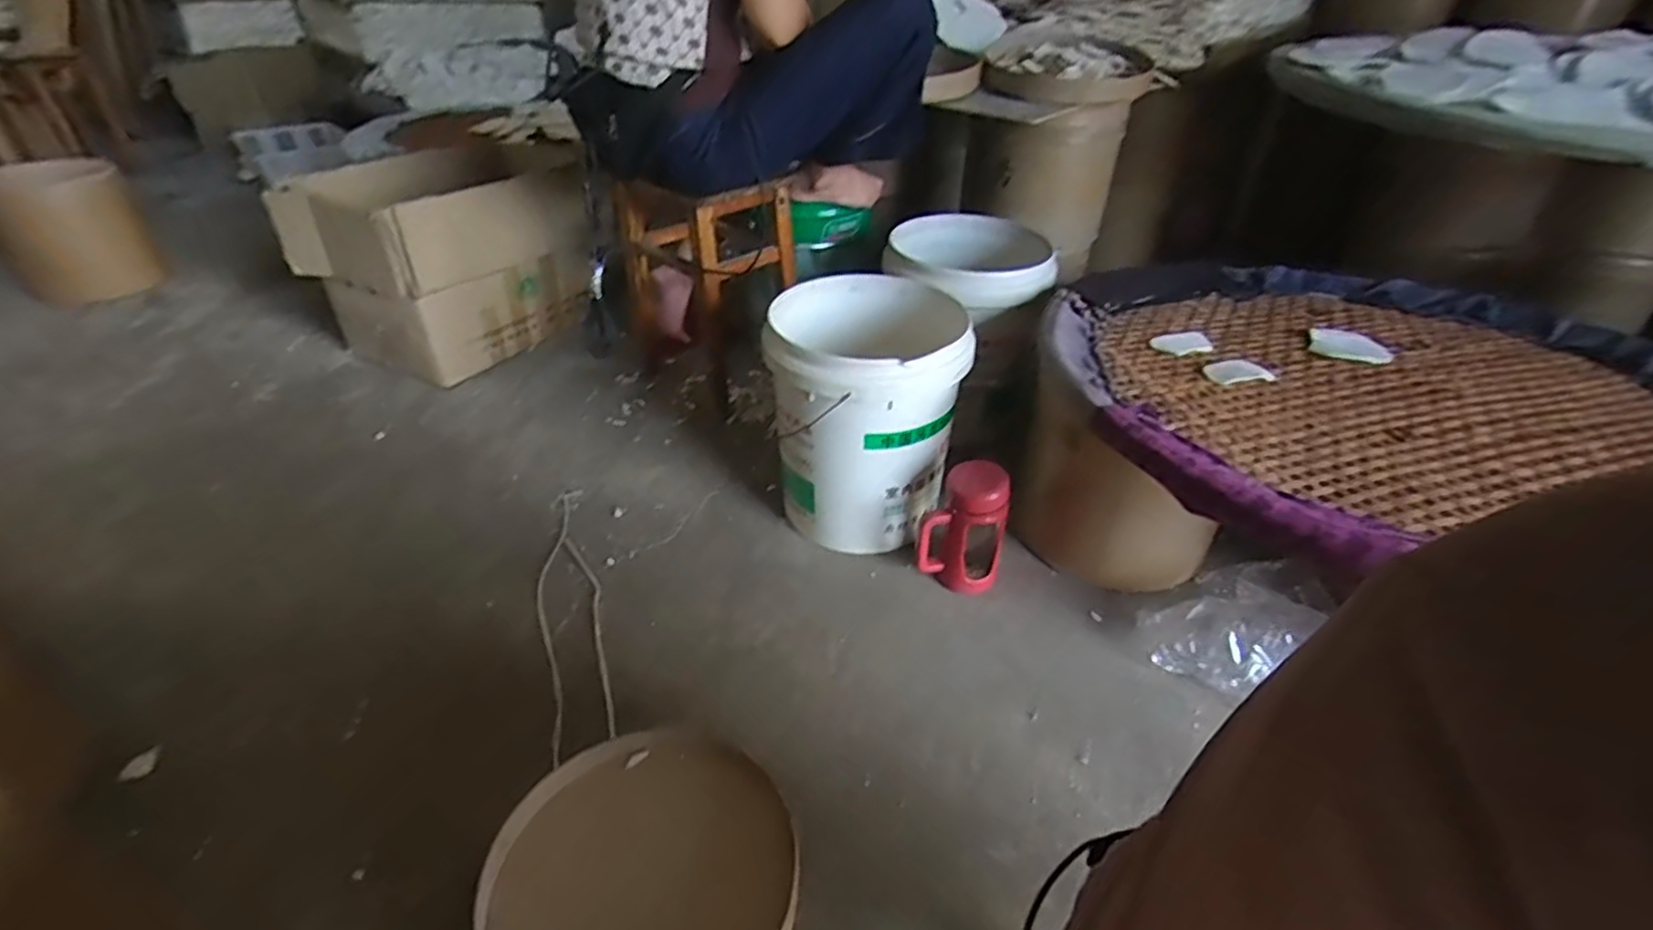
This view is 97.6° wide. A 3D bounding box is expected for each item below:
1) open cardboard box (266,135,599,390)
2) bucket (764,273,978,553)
[{"bbox_3d":[-0.817,-0.490,1.677,0.374,0.399,0.603,23,41,28],"label":"open cardboard box"},{"bbox_3d":[0.063,-0.068,1.128,0.281,0.357,0.271,0,36,0],"label":"bucket"}]

